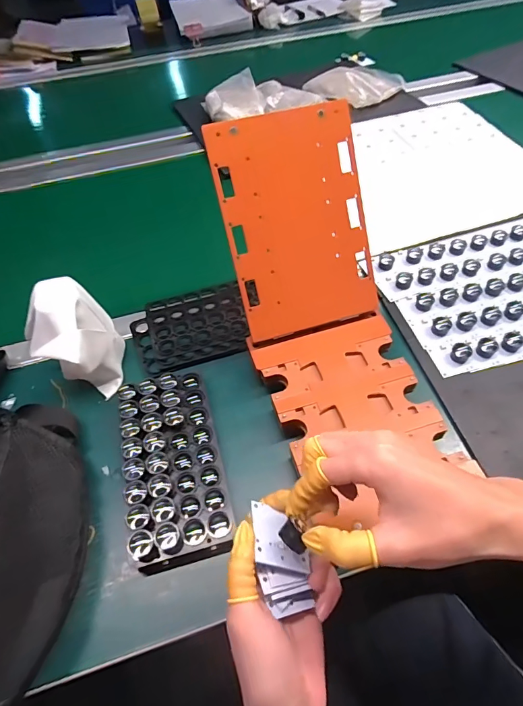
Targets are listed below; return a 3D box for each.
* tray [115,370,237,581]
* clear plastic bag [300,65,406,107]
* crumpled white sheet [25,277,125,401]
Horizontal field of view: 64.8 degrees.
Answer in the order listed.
[{"bbox_3d":[-0.091,0.109,0.424,0.094,0.027,0.190,-13,54,-6],"label":"tray"},{"bbox_3d":[0.204,-0.607,0.926,0.175,0.029,0.160,37,64,26],"label":"clear plastic bag"},{"bbox_3d":[-0.206,-0.012,0.469,0.083,0.117,0.087,-32,58,-19],"label":"crumpled white sheet"}]

